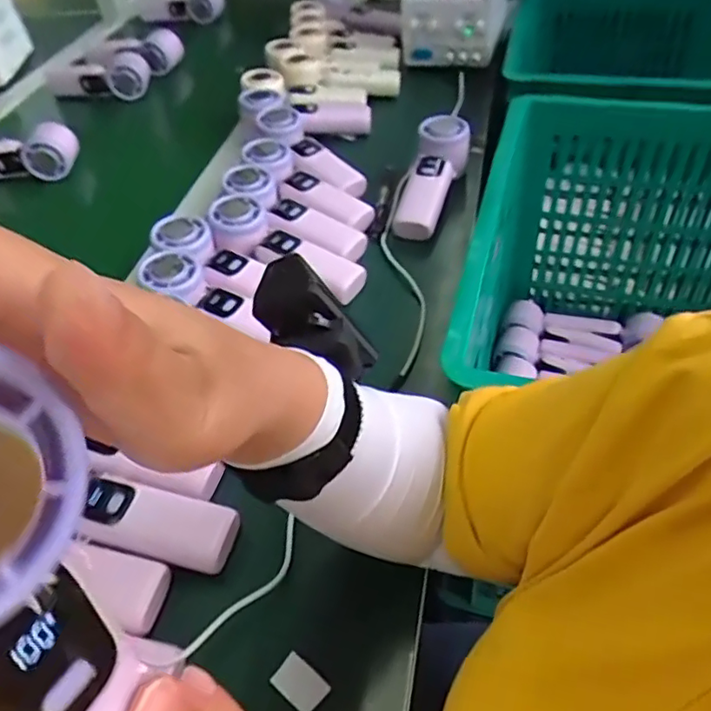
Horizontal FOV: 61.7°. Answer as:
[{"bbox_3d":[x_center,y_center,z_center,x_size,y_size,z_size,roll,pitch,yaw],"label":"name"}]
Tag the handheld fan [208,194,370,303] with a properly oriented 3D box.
[{"bbox_3d":[-0.068,-0.108,0.581,0.171,0.039,0.060,27,53,5],"label":"handheld fan"}]

